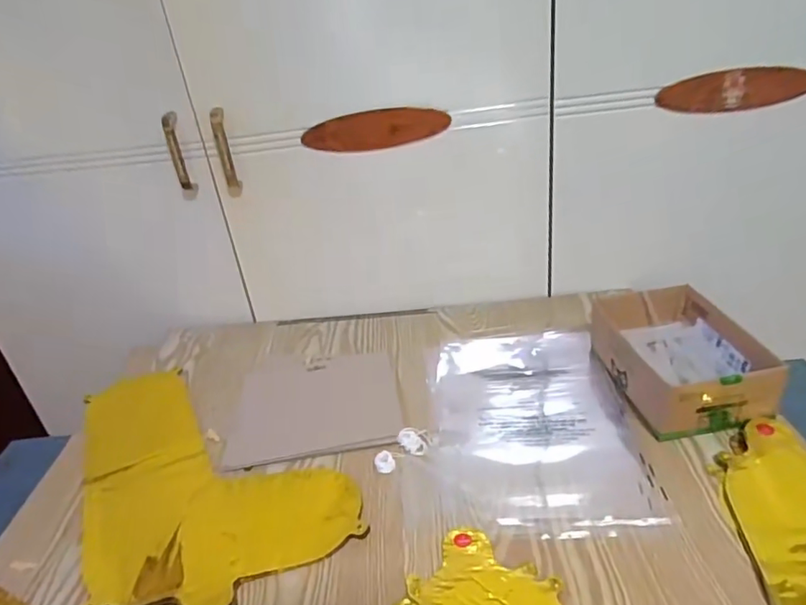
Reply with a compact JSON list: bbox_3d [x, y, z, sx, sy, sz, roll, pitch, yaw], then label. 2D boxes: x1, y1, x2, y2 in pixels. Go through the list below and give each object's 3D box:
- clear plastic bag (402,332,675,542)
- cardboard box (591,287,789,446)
[{"bbox_3d":[0.123,0.123,0.605,0.232,0.012,0.304,-5,28,5],"label":"clear plastic bag"},{"bbox_3d":[0.304,0.063,0.611,0.131,0.073,0.183,-8,27,-3],"label":"cardboard box"}]

